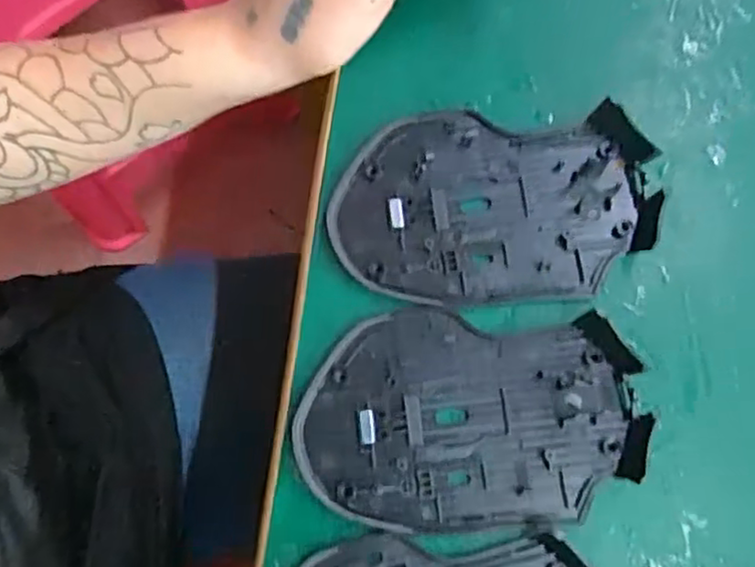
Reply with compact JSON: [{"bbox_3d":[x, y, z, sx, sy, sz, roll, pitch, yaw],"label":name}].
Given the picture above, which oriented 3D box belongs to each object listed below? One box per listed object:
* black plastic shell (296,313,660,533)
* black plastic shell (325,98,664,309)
[{"bbox_3d":[0.030,0.046,0.227,0.112,0.012,0.070,1,76,1],"label":"black plastic shell"},{"bbox_3d":[0.041,-0.030,0.245,0.113,0.011,0.073,2,76,2],"label":"black plastic shell"}]

